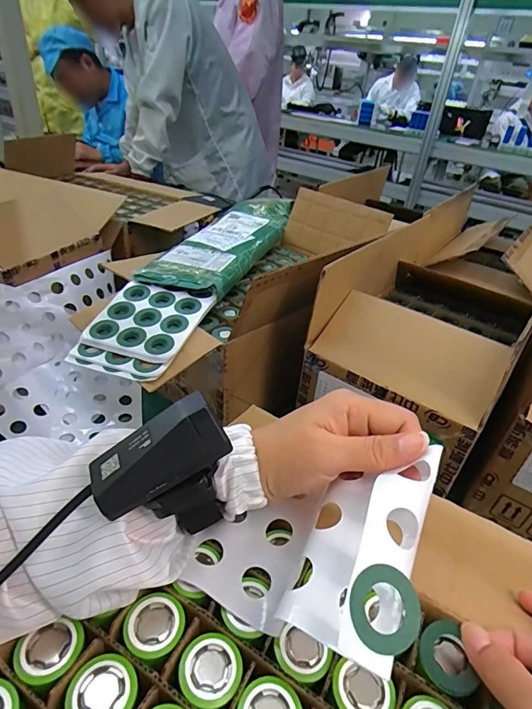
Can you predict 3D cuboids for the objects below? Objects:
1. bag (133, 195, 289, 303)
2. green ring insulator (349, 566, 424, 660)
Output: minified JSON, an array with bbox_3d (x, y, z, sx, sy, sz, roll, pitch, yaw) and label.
[{"bbox_3d":[-0.052,-0.182,0.653,0.114,0.030,0.372,19,38,11],"label":"bag"},{"bbox_3d":[0.049,0.104,0.171,0.031,0.004,0.031,8,62,-15],"label":"green ring insulator"}]

